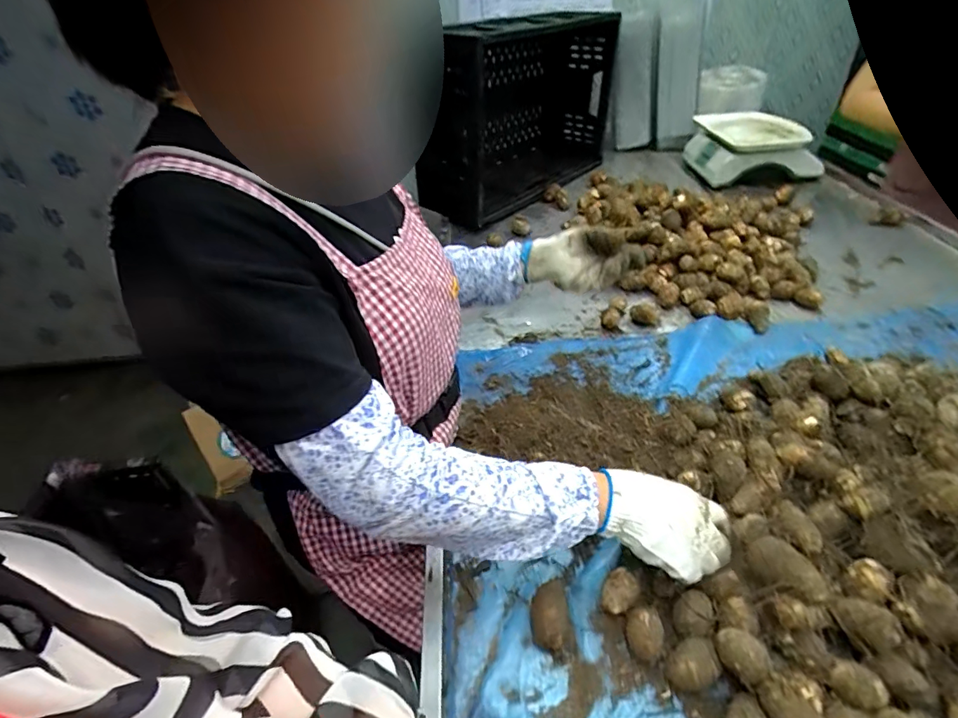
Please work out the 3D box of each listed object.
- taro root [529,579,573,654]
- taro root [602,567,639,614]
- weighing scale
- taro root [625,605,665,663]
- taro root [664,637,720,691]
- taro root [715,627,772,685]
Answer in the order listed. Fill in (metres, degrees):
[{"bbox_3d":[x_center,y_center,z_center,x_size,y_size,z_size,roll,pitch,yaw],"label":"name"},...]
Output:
[{"bbox_3d":[0.073,0.260,0.488,0.041,0.035,0.073,-6,40,1],"label":"taro root"},{"bbox_3d":[0.147,0.247,0.496,0.031,0.028,0.046,17,45,25],"label":"taro root"},{"bbox_3d":[0.769,-0.596,1.337,0.305,0.125,0.245,1,41,8],"label":"weighing scale"},{"bbox_3d":[0.162,0.268,0.463,0.033,0.029,0.042,-4,40,3],"label":"taro root"},{"bbox_3d":[0.197,0.284,0.439,0.049,0.036,0.035,-17,41,-12],"label":"taro root"},{"bbox_3d":[0.236,0.267,0.427,0.036,0.028,0.043,-29,46,-25],"label":"taro root"}]

